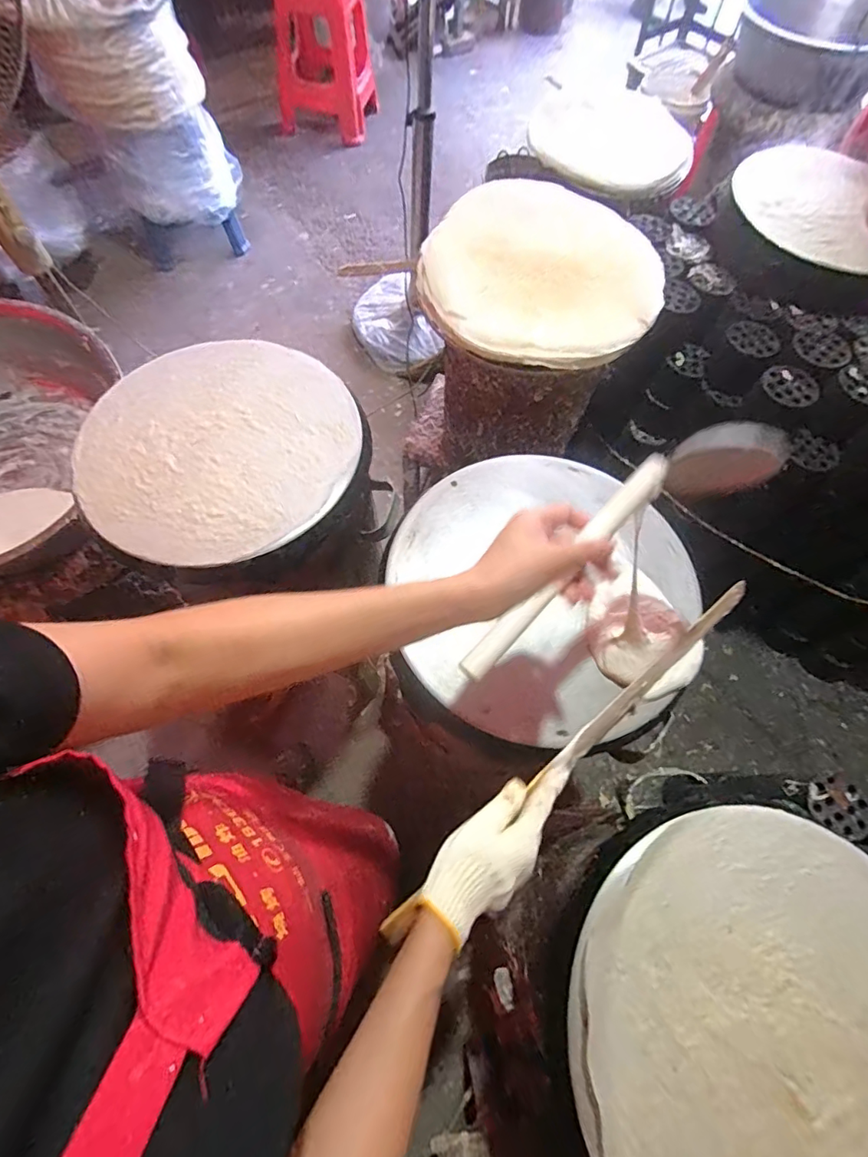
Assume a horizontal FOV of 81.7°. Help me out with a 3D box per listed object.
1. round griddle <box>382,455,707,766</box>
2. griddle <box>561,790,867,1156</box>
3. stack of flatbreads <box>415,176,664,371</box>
[{"bbox_3d":[0.135,0.010,0.605,0.363,0.034,0.379,1,67,-1],"label":"round griddle"},{"bbox_3d":[0.304,0.406,0.435,0.374,0.034,0.368,1,67,-1],"label":"griddle"},{"bbox_3d":[0.166,-0.485,0.793,0.374,0.050,0.365,32,70,12],"label":"stack of flatbreads"}]

